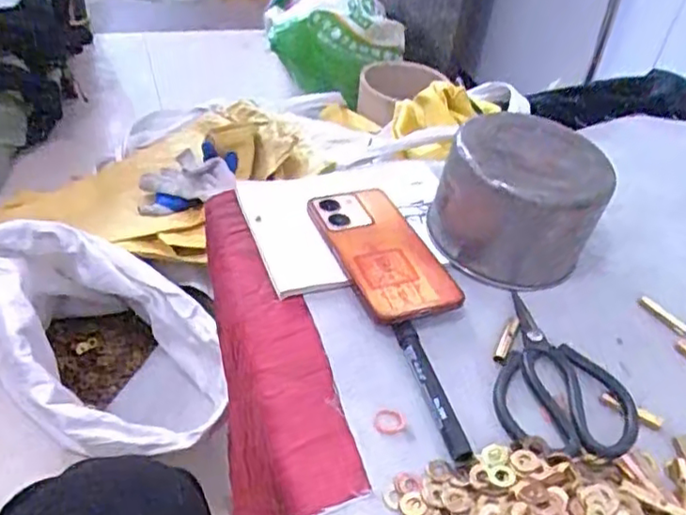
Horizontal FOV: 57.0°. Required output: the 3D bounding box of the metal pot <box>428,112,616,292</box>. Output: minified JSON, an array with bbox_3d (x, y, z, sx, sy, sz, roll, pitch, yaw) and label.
[{"bbox_3d":[0.150,-0.050,0.546,0.136,0.110,0.122,26,44,20],"label":"metal pot"}]

